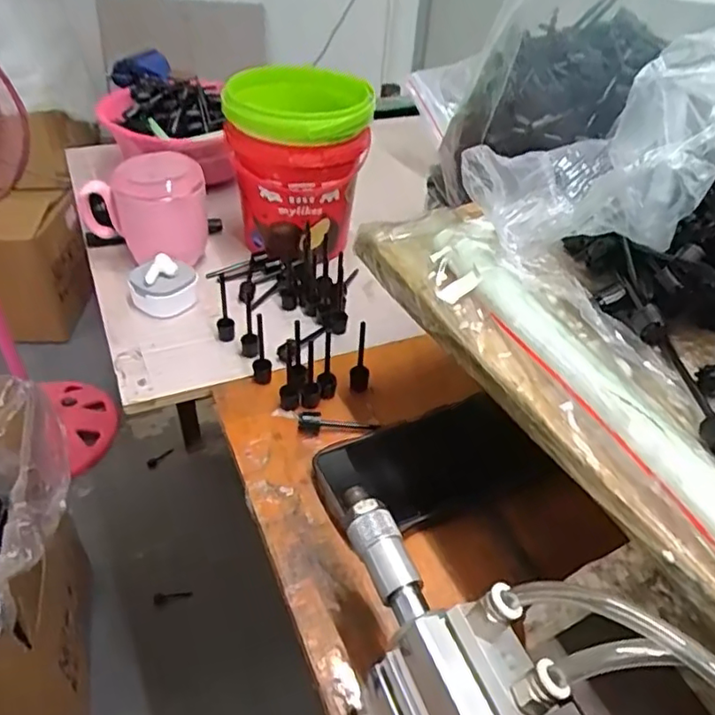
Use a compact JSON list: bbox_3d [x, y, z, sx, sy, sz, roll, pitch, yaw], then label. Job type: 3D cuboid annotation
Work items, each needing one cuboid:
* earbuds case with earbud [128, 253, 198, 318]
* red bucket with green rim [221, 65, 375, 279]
[{"bbox_3d":[-0.171,-0.064,0.539,0.057,0.044,0.044,-10,43,-17],"label":"earbuds case with earbud"},{"bbox_3d":[-0.059,-0.189,0.592,0.127,0.140,0.139,-3,42,-9],"label":"red bucket with green rim"}]

